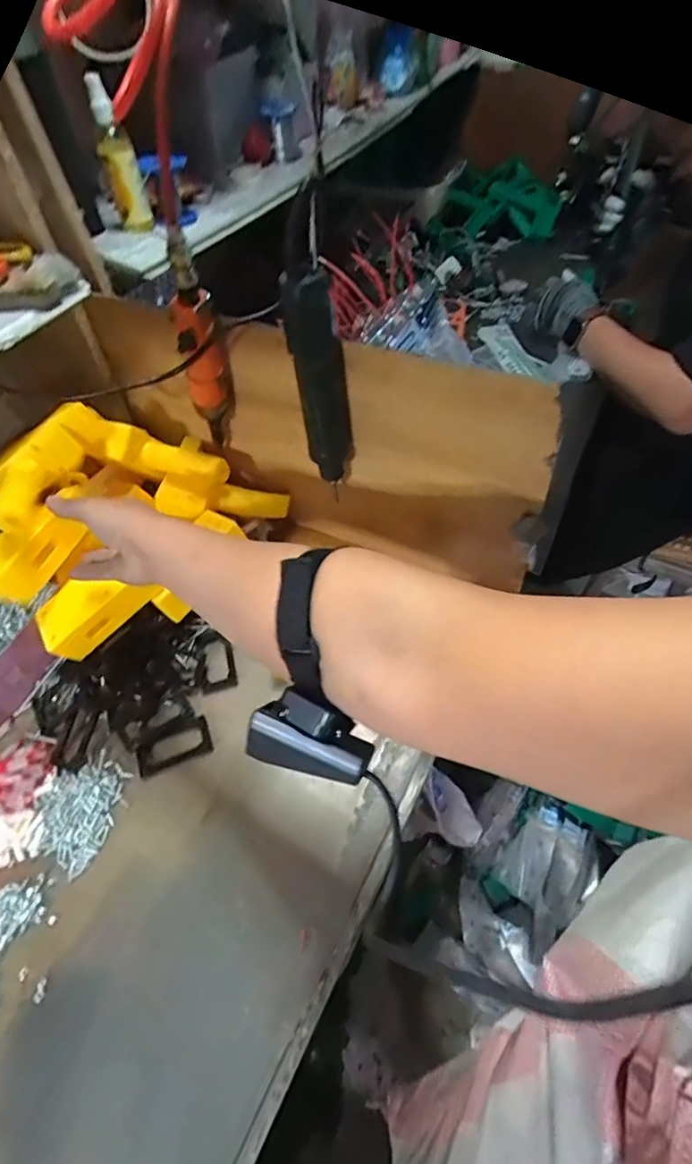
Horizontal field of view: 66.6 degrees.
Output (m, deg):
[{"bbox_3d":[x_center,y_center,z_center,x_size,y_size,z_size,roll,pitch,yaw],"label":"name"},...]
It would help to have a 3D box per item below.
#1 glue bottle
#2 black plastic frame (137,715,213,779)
[{"bbox_3d":[-0.276,-0.512,0.639,0.037,0.145,0.029,-16,53,-7],"label":"glue bottle"},{"bbox_3d":[-0.178,0.168,0.544,0.073,0.008,0.044,-20,54,-10],"label":"black plastic frame"}]

